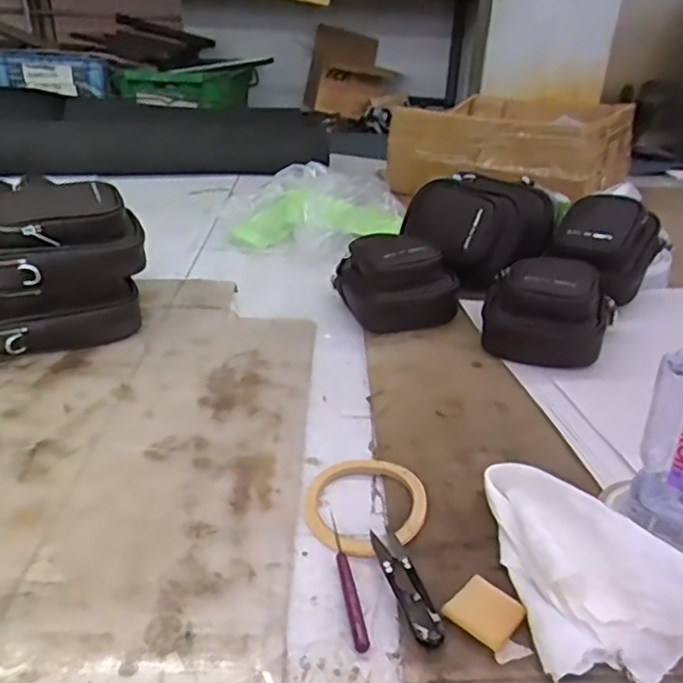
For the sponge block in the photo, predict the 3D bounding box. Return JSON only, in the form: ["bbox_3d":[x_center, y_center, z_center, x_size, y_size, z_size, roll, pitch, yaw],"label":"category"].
[{"bbox_3d":[0.089,0.169,0.392,0.042,0.011,0.037,24,35,35],"label":"sponge block"}]

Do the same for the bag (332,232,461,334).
[{"bbox_3d":[0.068,-0.077,0.787,0.117,0.102,0.126,-9,30,-20],"label":"bag"}]

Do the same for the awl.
[{"bbox_3d":[0.002,0.157,0.430,0.010,0.010,0.118,-3,29,-11],"label":"awl"}]

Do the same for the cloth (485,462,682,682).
[{"bbox_3d":[0.161,0.137,0.414,0.097,0.053,0.150,0,28,-5],"label":"cloth"}]

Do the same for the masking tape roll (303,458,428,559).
[{"bbox_3d":[0.018,0.126,0.488,0.092,0.016,0.100,2,28,-1],"label":"masking tape roll"}]

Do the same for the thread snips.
[{"bbox_3d":[0.043,0.157,0.415,0.022,0.011,0.097,-6,29,-15],"label":"thread snips"}]

